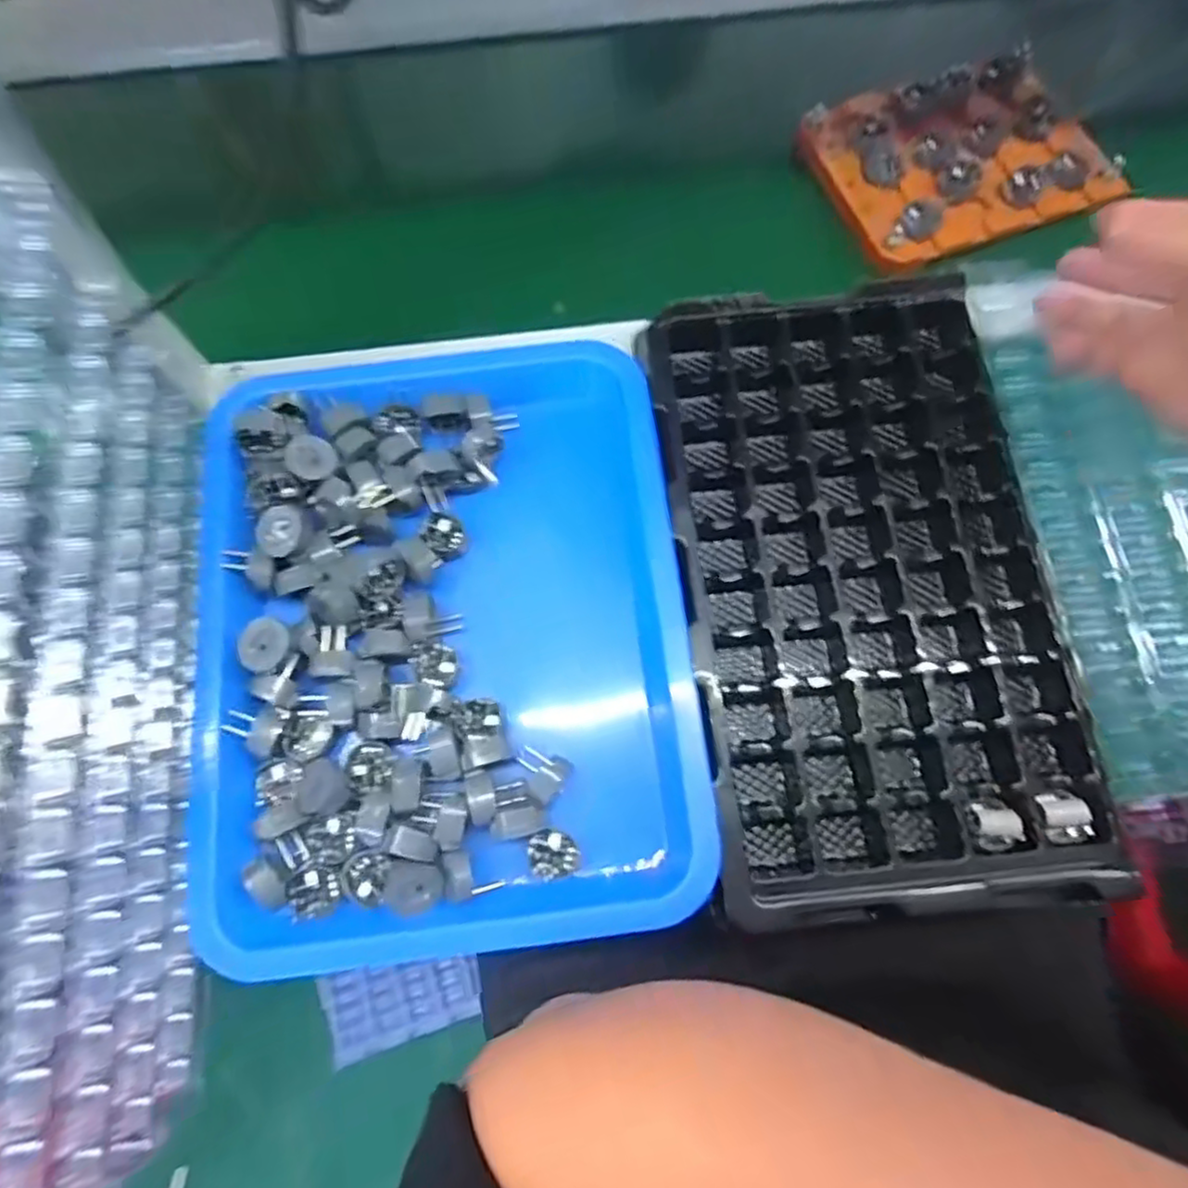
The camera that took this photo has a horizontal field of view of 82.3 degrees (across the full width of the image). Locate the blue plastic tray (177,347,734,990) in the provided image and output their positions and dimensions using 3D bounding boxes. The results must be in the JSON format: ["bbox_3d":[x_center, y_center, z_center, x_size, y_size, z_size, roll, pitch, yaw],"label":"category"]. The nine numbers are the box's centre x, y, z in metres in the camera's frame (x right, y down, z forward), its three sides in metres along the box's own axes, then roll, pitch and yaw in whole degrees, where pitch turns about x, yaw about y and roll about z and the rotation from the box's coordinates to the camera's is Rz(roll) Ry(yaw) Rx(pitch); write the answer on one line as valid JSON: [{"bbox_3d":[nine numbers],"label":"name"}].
[{"bbox_3d":[-0.083,0.018,0.383,0.266,0.041,0.337,-7,72,0],"label":"blue plastic tray"}]

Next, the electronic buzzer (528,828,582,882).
[{"bbox_3d":[-0.021,0.137,0.360,0.026,0.012,0.025,-1,72,2],"label":"electronic buzzer"}]

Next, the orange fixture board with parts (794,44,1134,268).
[{"bbox_3d":[0.259,-0.316,0.488,0.190,0.025,0.144,-18,73,-4],"label":"orange fixture board with parts"}]

